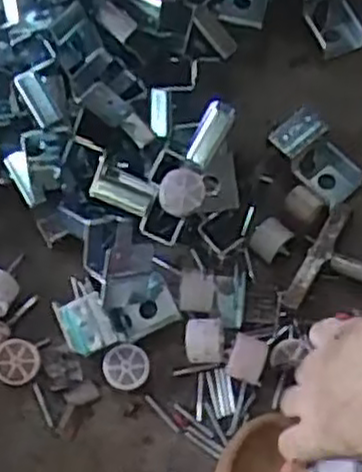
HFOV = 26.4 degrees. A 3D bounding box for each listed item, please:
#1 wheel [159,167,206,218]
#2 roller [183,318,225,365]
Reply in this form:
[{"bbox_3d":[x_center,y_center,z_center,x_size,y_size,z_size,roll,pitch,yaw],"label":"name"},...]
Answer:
[{"bbox_3d":[0.000,-0.034,0.601,0.034,0.024,0.034,1,82,-11],"label":"wheel"},{"bbox_3d":[0.018,0.084,0.606,0.030,0.034,0.031,-3,68,-1],"label":"roller"}]

